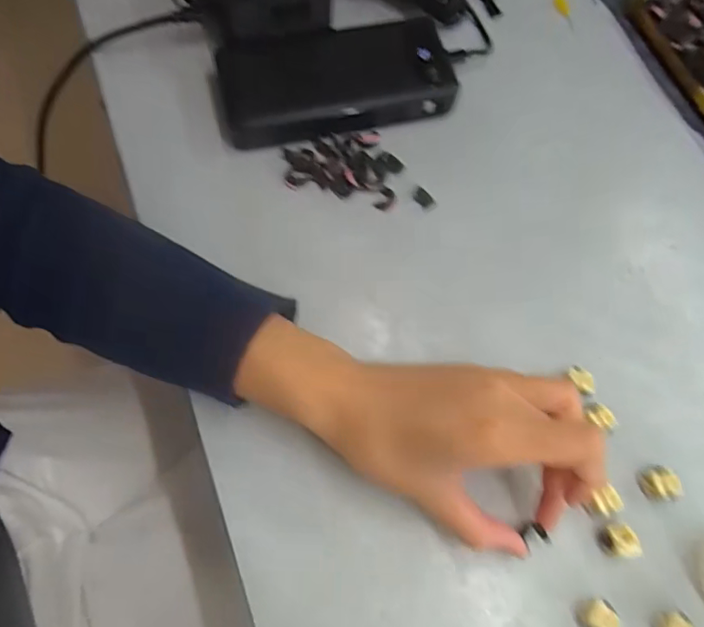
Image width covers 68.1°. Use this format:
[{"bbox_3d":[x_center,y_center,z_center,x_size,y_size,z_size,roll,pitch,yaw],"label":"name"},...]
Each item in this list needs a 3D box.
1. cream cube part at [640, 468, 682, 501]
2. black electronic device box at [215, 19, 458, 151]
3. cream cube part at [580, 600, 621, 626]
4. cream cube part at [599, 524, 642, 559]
[{"bbox_3d":[0.166,0.092,0.281,0.015,0.014,0.016,-4,70,-3],"label":"cream cube part"},{"bbox_3d":[-0.011,-0.157,0.352,0.151,0.025,0.071,-14,70,-6],"label":"black electronic device box"},{"bbox_3d":[0.121,0.149,0.255,0.016,0.012,0.016,28,69,7],"label":"cream cube part"},{"bbox_3d":[0.138,0.117,0.268,0.013,0.014,0.015,-4,70,-3],"label":"cream cube part"}]

